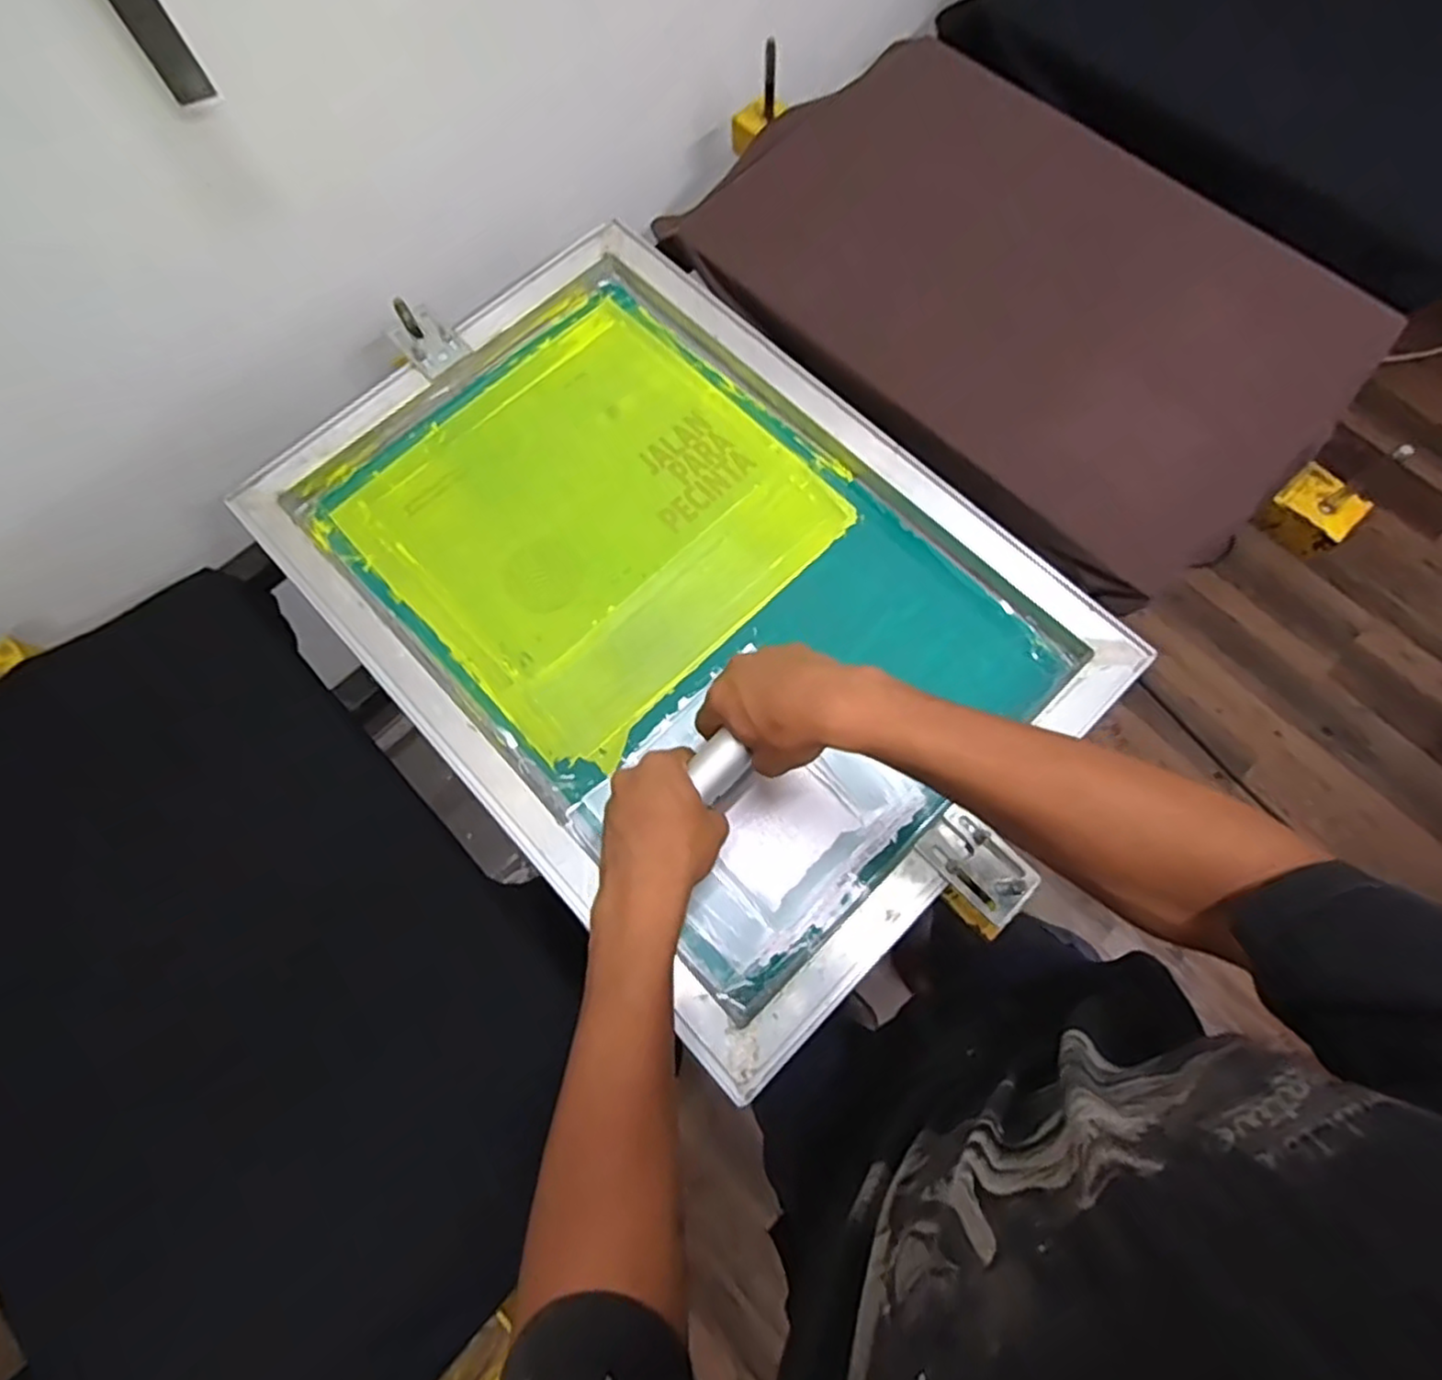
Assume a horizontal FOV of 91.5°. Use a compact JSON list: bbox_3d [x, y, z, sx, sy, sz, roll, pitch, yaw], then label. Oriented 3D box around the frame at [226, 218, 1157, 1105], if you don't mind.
[{"bbox_3d":[-0.045,-0.095,0.606,0.465,0.041,0.665,-43,77,-11],"label":"frame"}]

